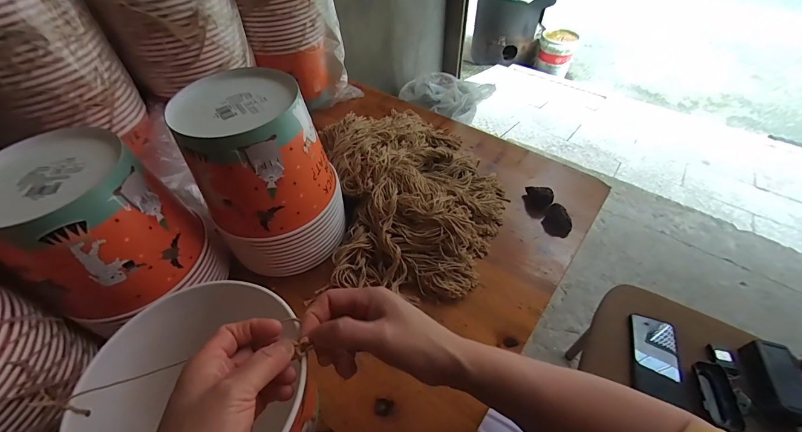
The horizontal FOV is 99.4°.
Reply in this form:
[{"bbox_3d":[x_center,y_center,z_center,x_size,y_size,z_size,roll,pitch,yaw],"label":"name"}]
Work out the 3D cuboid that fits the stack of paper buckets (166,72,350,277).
[{"bbox_3d":[-0.153,-0.045,0.418,0.145,0.201,0.134,-21,52,-17],"label":"stack of paper buckets"}]

